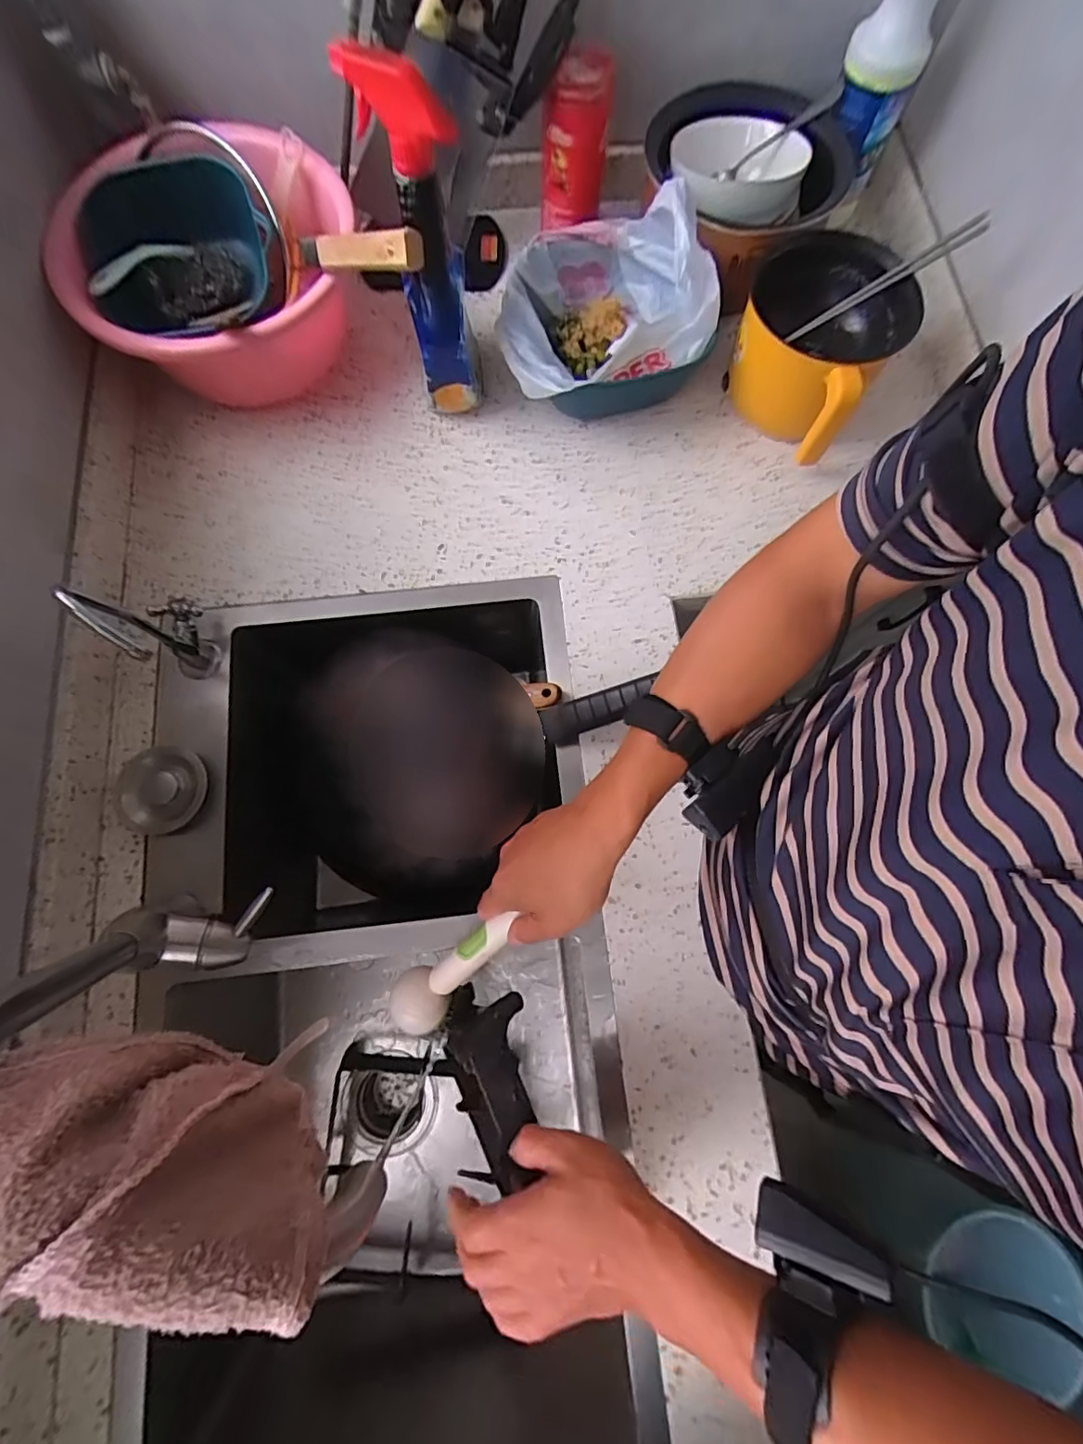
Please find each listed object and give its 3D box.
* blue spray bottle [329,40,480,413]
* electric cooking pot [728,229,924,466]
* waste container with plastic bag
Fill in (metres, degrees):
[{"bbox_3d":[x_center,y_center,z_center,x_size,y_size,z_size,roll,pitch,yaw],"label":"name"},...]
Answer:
[{"bbox_3d":[-0.108,-0.423,0.518,0.066,0.280,0.094,-15,77,-5],"label":"blue spray bottle"},{"bbox_3d":[0.293,-0.412,0.602,0.161,0.139,0.169,38,78,8],"label":"electric cooking pot"},{"bbox_3d":[0.073,-0.436,0.596,0.215,0.150,0.198,0,76,-2],"label":"waste container with plastic bag"}]

